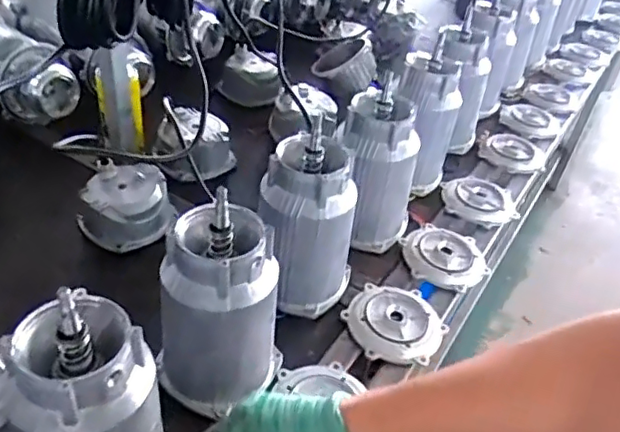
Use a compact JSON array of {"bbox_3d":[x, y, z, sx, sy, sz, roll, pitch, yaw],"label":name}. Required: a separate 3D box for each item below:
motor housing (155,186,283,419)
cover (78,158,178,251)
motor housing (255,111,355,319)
[{"bbox_3d":[-0.093,0.097,0.625,0.108,0.227,0.106,5,38,-4],"label":"motor housing"},{"bbox_3d":[-0.273,-0.016,0.872,0.134,0.071,0.125,9,38,3],"label":"cover"},{"bbox_3d":[0.000,0.005,0.754,0.107,0.208,0.126,30,43,26],"label":"motor housing"}]

